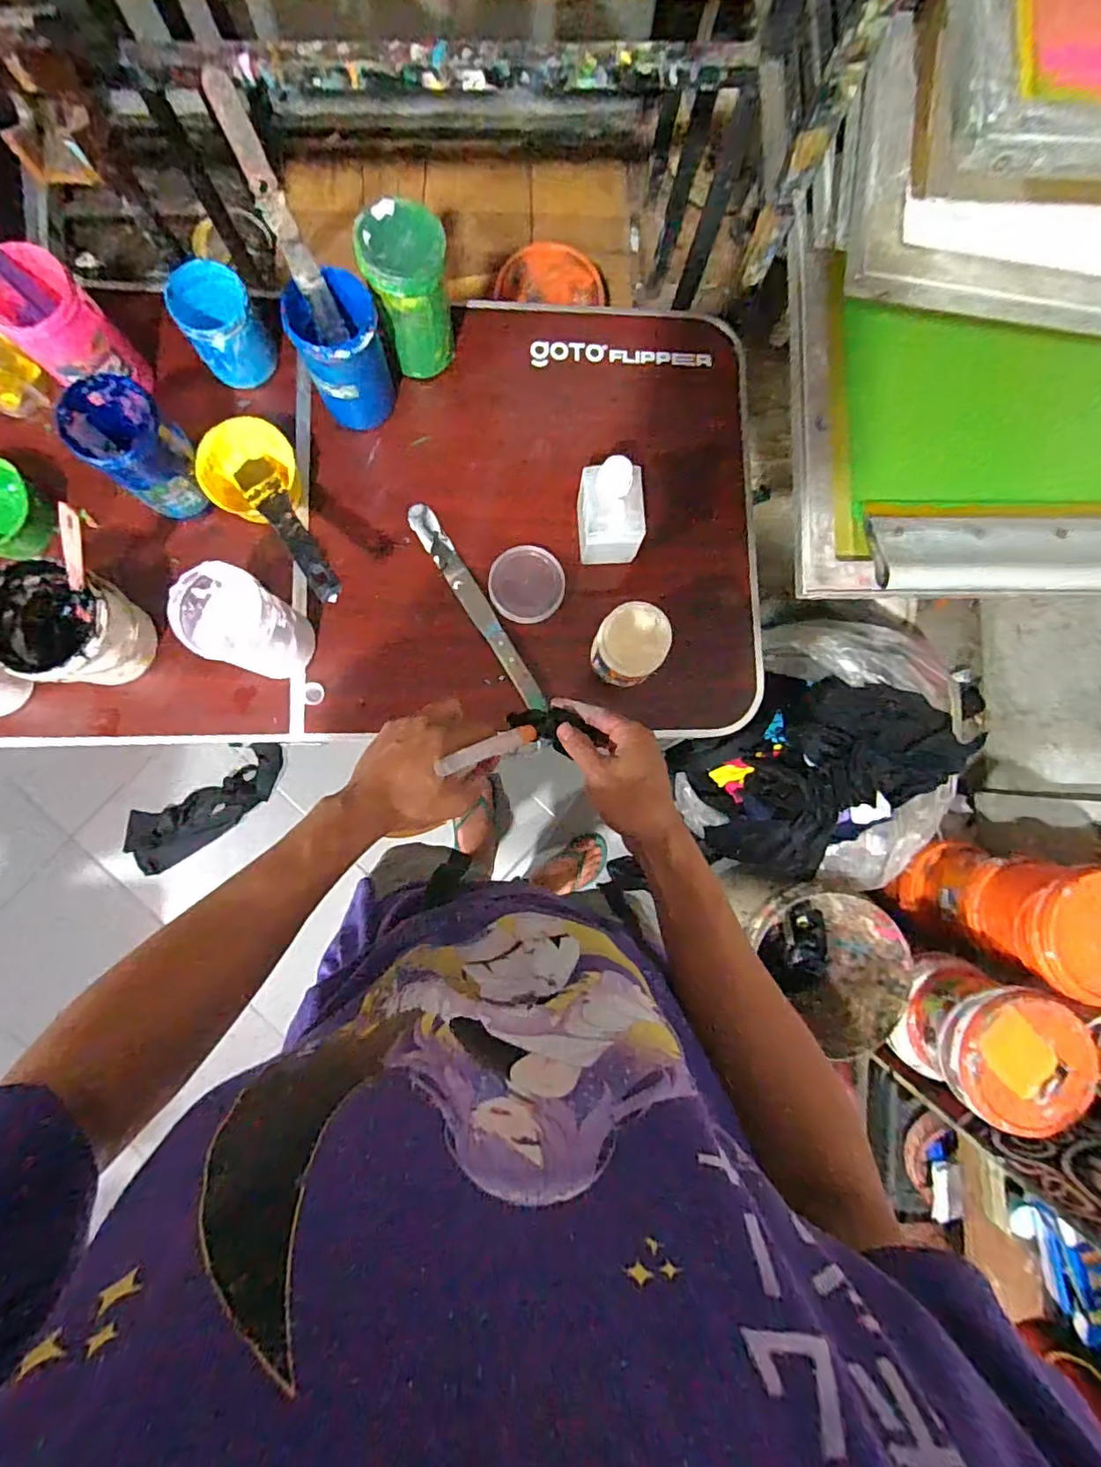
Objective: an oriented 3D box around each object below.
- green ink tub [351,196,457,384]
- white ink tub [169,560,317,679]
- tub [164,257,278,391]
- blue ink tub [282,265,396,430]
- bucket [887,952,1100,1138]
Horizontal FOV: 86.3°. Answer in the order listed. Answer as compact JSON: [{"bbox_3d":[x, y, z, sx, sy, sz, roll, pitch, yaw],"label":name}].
[{"bbox_3d":[-0.164,-0.519,0.697,0.093,0.150,0.096,-16,89,-4],"label":"green ink tub"},{"bbox_3d":[-0.345,-0.122,0.677,0.101,0.141,0.094,0,88,-3],"label":"white ink tub"},{"bbox_3d":[-0.389,-0.486,0.703,0.084,0.090,0.086,0,88,-3],"label":"tub"},{"bbox_3d":[-0.238,-0.442,0.687,0.092,0.135,0.095,0,88,-3],"label":"blue ink tub"},{"bbox_3d":[0.756,0.531,1.036,0.213,0.216,0.211,0,88,-3],"label":"bucket"}]

